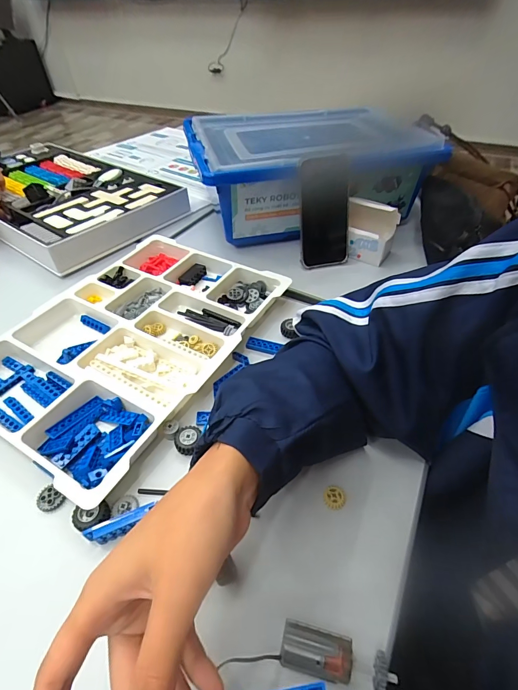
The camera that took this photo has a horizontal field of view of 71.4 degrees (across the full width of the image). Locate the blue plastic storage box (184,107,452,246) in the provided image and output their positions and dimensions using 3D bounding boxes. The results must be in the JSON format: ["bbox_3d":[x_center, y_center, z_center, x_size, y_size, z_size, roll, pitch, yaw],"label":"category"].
[{"bbox_3d":[0.078,-0.326,0.685,0.391,0.148,0.279,-11,46,-10],"label":"blue plastic storage box"}]

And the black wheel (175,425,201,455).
[{"bbox_3d":[-0.074,0.099,0.373,0.025,0.014,0.030,10,46,11],"label":"black wheel"}]

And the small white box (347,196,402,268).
[{"bbox_3d":[0.181,-0.188,0.601,0.083,0.092,0.048,21,49,20],"label":"small white box"}]

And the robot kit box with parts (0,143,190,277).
[{"bbox_3d":[-0.422,-0.325,0.769,0.511,0.050,0.307,33,54,29],"label":"robot kit box with parts"}]

